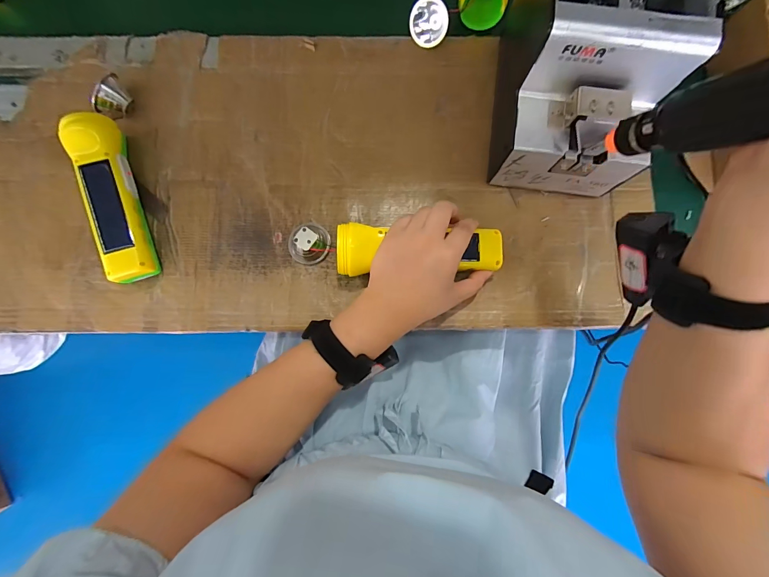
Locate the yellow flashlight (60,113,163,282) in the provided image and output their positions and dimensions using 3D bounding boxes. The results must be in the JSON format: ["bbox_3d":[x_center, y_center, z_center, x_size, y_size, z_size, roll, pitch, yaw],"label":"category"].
[{"bbox_3d":[-0.272,-0.090,0.360,0.049,0.045,0.169,-17,83,-2],"label":"yellow flashlight"}]

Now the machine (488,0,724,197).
[{"bbox_3d":[0.184,-0.196,0.326,0.118,0.144,0.172,6,83,1],"label":"machine"}]

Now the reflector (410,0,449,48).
[{"bbox_3d":[0.050,-0.301,0.397,0.042,0.030,0.039,10,83,1],"label":"reflector"}]

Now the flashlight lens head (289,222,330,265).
[{"bbox_3d":[-0.080,-0.049,0.364,0.042,0.026,0.042,0,83,0],"label":"flashlight lens head"}]

